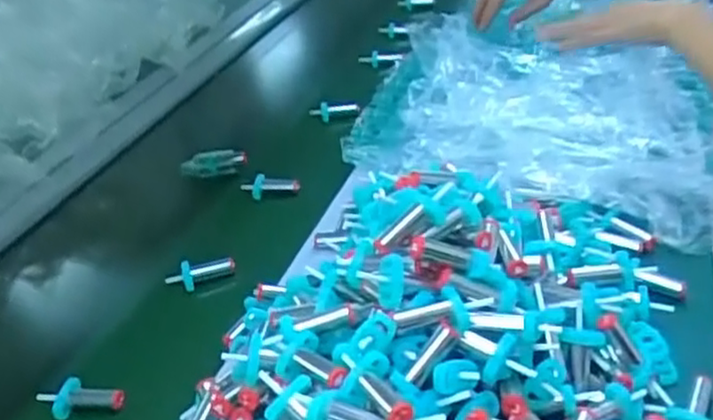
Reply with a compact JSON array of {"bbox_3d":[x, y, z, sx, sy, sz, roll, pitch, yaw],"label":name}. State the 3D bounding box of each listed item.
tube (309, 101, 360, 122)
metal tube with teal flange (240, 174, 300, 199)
[{"bbox_3d":[-0.028,-0.121,0.866,0.061,0.021,0.016,1,35,11],"label":"tube"},{"bbox_3d":[-0.090,-0.026,0.735,0.061,0.022,0.016,-4,34,4],"label":"metal tube with teal flange"}]

